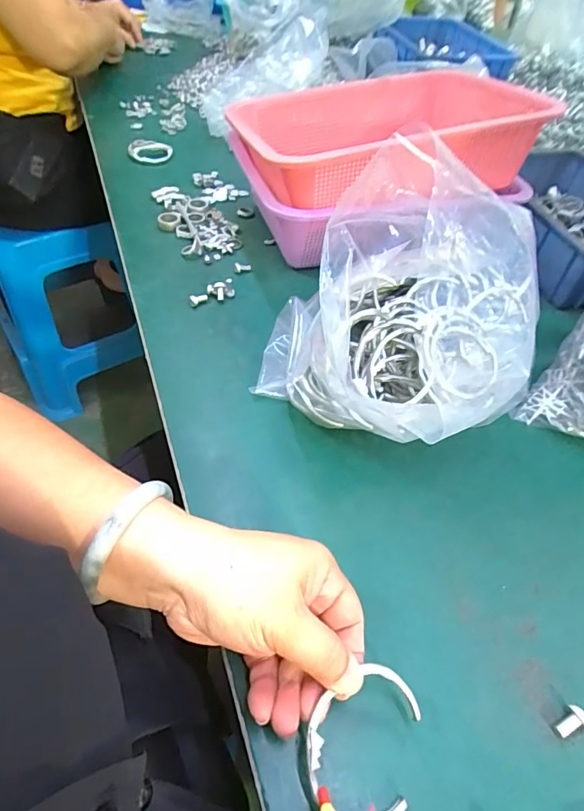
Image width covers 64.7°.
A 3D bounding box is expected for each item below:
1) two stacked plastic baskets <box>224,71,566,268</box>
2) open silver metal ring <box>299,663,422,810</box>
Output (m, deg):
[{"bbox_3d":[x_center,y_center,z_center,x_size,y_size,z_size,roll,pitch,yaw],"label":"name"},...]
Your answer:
[{"bbox_3d":[0.103,-0.270,0.523,0.326,0.143,0.235,-9,51,-12],"label":"two stacked plastic baskets"},{"bbox_3d":[0.033,0.162,0.221,0.056,0.006,0.069,20,68,-6],"label":"open silver metal ring"}]

